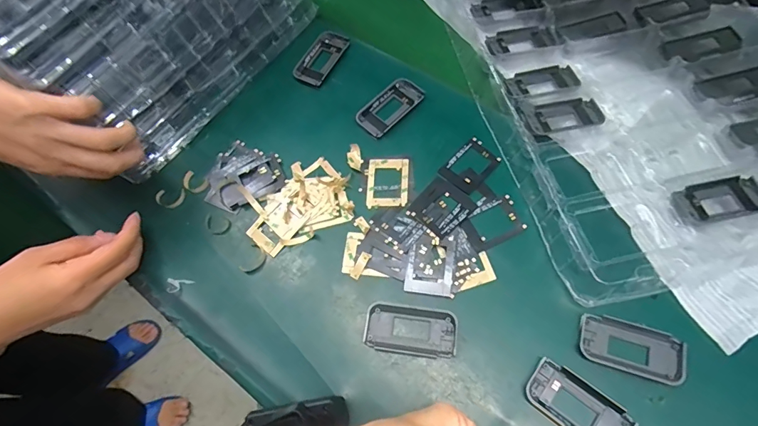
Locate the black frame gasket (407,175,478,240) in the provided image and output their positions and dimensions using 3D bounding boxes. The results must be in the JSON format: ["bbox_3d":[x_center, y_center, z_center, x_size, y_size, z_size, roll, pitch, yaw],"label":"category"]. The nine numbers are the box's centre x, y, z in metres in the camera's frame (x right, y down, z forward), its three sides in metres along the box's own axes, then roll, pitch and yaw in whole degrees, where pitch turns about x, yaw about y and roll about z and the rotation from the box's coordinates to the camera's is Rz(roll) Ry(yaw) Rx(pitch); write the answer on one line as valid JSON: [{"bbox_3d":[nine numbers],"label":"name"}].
[{"bbox_3d":[0.059,-0.006,0.390,0.050,0.004,0.049,-42,70,-15],"label":"black frame gasket"}]

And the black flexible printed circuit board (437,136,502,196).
[{"bbox_3d":[0.091,-0.047,0.410,0.040,0.004,0.056,41,74,19],"label":"black flexible printed circuit board"}]

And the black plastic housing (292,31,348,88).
[{"bbox_3d":[-0.066,-0.180,0.478,0.037,0.010,0.077,24,69,14],"label":"black plastic housing"}]

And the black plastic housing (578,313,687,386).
[{"bbox_3d":[0.199,0.106,0.327,0.077,0.006,0.039,16,67,10],"label":"black plastic housing"}]

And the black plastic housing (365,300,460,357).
[{"bbox_3d":[0.027,0.097,0.346,0.076,0.009,0.040,7,66,6],"label":"black plastic housing"}]

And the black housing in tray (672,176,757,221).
[{"bbox_3d":[0.300,-0.011,0.364,0.074,0.009,0.035,-10,65,-1],"label":"black housing in tray"}]

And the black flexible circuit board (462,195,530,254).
[{"bbox_3d":[0.105,0.009,0.382,0.057,0.004,0.039,-25,66,-8],"label":"black flexible circuit board"}]

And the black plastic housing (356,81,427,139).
[{"bbox_3d":[0.013,-0.114,0.443,0.039,0.007,0.078,40,73,19],"label":"black plastic housing"}]

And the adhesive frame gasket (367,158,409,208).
[{"bbox_3d":[0.009,-0.030,0.410,0.040,0.004,0.053,1,65,4],"label":"adhesive frame gasket"}]

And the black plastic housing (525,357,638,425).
[{"bbox_3d":[0.151,0.148,0.313,0.075,0.010,0.040,36,72,18],"label":"black plastic housing"}]

